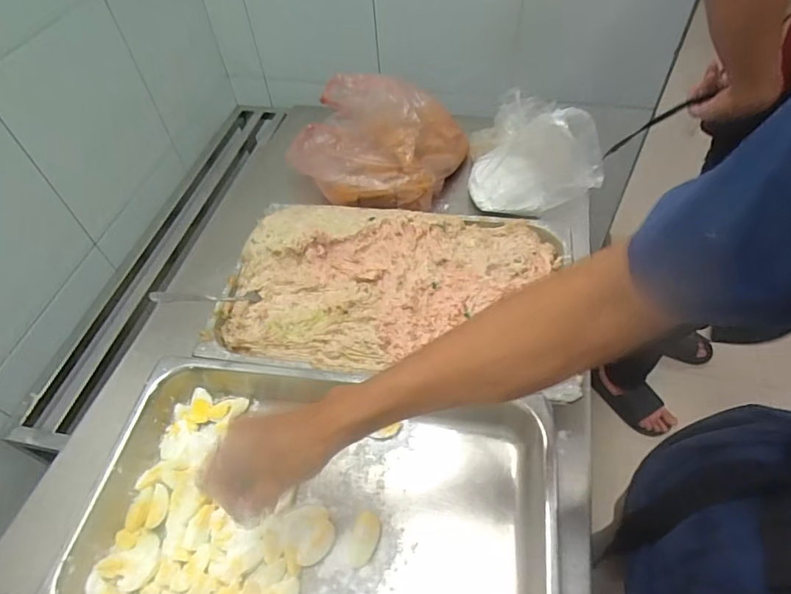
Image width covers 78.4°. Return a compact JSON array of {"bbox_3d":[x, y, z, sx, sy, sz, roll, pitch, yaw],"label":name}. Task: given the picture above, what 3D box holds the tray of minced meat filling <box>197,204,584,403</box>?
[{"bbox_3d":[-0.015,-0.019,0.725,0.502,0.054,0.301,5,52,9],"label":"tray of minced meat filling"}]

